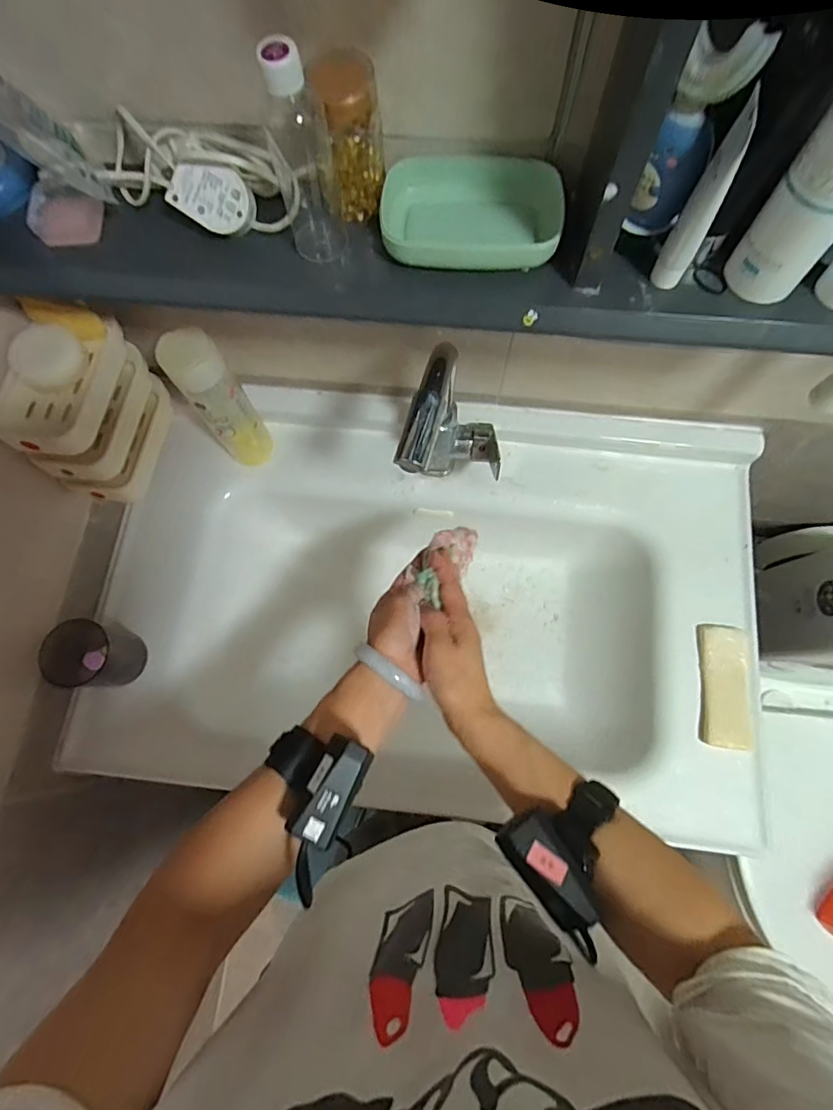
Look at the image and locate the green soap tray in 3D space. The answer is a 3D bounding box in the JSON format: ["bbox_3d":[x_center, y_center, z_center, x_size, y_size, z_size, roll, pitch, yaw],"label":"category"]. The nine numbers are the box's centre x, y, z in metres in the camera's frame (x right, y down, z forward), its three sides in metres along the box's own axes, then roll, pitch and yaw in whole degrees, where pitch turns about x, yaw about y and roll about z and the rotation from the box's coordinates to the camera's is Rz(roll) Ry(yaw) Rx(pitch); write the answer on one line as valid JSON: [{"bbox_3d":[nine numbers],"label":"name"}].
[{"bbox_3d":[0.039,-0.241,0.371,0.125,0.025,0.081,2,74,2],"label":"green soap tray"}]

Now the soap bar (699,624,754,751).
[{"bbox_3d":[0.360,0.152,0.603,0.055,0.024,0.135,7,75,4],"label":"soap bar"}]

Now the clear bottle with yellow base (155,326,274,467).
[{"bbox_3d":[-0.227,-0.176,0.613,0.056,0.204,0.049,-32,76,-7],"label":"clear bottle with yellow base"}]

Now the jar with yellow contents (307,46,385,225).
[{"bbox_3d":[-0.041,-0.279,0.347,0.038,0.089,0.044,17,75,6],"label":"jar with yellow contents"}]

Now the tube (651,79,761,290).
[{"bbox_3d":[0.174,-0.212,0.313,0.020,0.106,0.031,28,77,9],"label":"tube"}]

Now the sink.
[{"bbox_3d":[0.013,0.064,0.695,0.787,0.174,0.501,5,74,3],"label":"sink"}]

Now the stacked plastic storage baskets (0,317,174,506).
[{"bbox_3d":[-0.341,-0.148,0.547,0.084,0.138,0.150,9,75,4],"label":"stacked plastic storage baskets"}]

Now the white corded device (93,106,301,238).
[{"bbox_3d":[-0.161,-0.272,0.375,0.158,0.039,0.065,15,75,6],"label":"white corded device"}]

